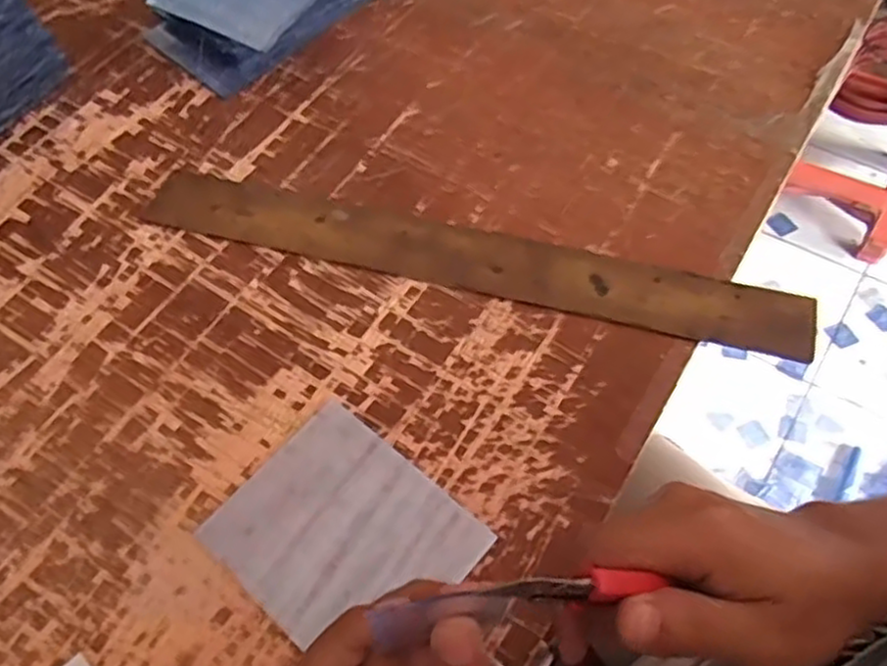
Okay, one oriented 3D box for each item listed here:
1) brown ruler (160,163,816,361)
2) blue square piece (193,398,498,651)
[{"bbox_3d":[0.013,-0.050,0.474,0.433,0.005,0.049,13,62,9],"label":"brown ruler"},{"bbox_3d":[-0.053,0.109,0.390,0.121,0.010,0.105,38,69,18],"label":"blue square piece"}]

